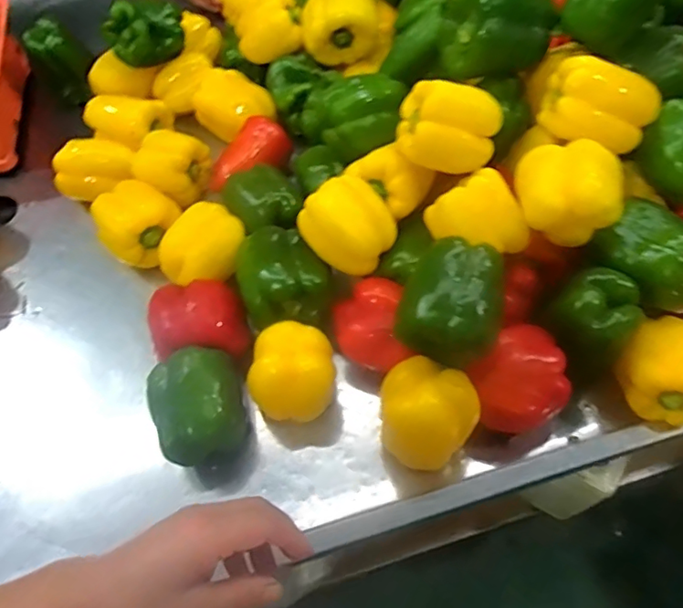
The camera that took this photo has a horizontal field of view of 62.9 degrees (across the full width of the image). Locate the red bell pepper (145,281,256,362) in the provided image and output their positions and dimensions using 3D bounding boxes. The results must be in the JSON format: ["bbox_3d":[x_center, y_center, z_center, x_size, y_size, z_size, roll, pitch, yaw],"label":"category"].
[{"bbox_3d":[-0.148,0.029,0.609,0.095,0.097,0.079,-16,60,-6],"label":"red bell pepper"}]

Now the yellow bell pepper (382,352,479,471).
[{"bbox_3d":[0.083,0.102,0.520,0.088,0.083,0.088,-2,59,3],"label":"yellow bell pepper"}]

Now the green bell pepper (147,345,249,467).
[{"bbox_3d":[-0.142,0.105,0.566,0.088,0.094,0.092,-2,59,3],"label":"green bell pepper"}]

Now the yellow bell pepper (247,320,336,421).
[{"bbox_3d":[-0.051,0.070,0.568,0.088,0.075,0.088,-5,59,0],"label":"yellow bell pepper"}]

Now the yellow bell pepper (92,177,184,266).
[{"bbox_3d":[-0.251,-0.098,0.676,0.088,0.072,0.080,27,64,18],"label":"yellow bell pepper"}]

